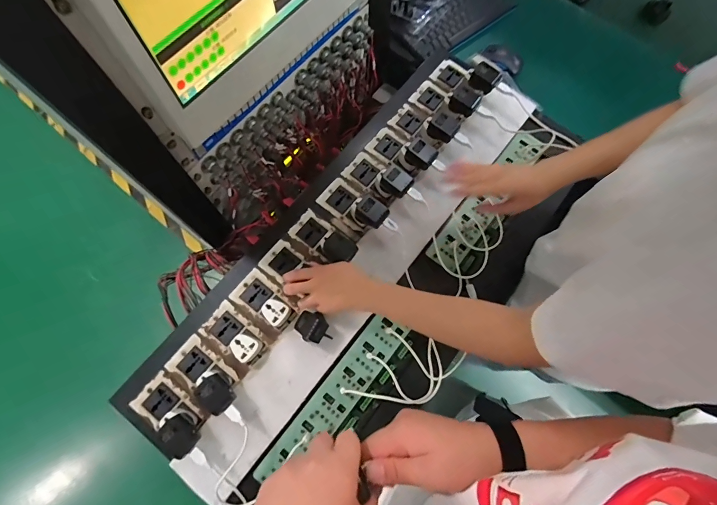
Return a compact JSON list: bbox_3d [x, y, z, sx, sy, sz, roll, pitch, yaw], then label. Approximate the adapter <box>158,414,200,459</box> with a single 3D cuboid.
[{"bbox_3d":[-0.247,0.249,0.481,0.055,0.031,0.039,41,76,12],"label":"adapter"}]

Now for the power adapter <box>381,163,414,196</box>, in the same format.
[{"bbox_3d":[0.064,-0.120,0.594,0.051,0.026,0.037,43,76,12],"label":"power adapter"}]

